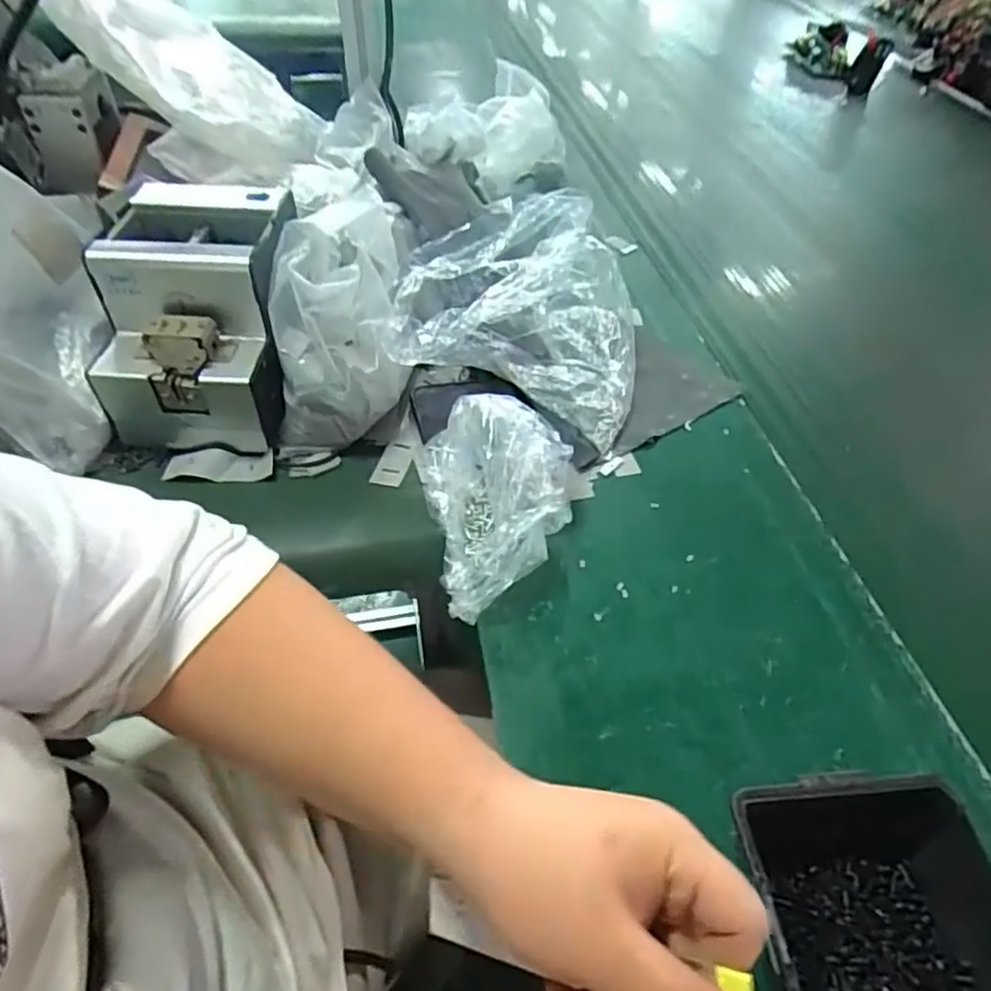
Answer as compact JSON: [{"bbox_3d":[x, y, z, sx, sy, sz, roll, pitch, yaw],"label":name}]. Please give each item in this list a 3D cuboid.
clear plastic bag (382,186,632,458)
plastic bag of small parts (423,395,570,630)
[{"bbox_3d":[0.030,-0.170,0.602,0.202,0.138,0.202,8,47,5],"label":"clear plastic bag"},{"bbox_3d":[0.005,0.001,0.502,0.104,0.075,0.154,-8,48,-10],"label":"plastic bag of small parts"}]

